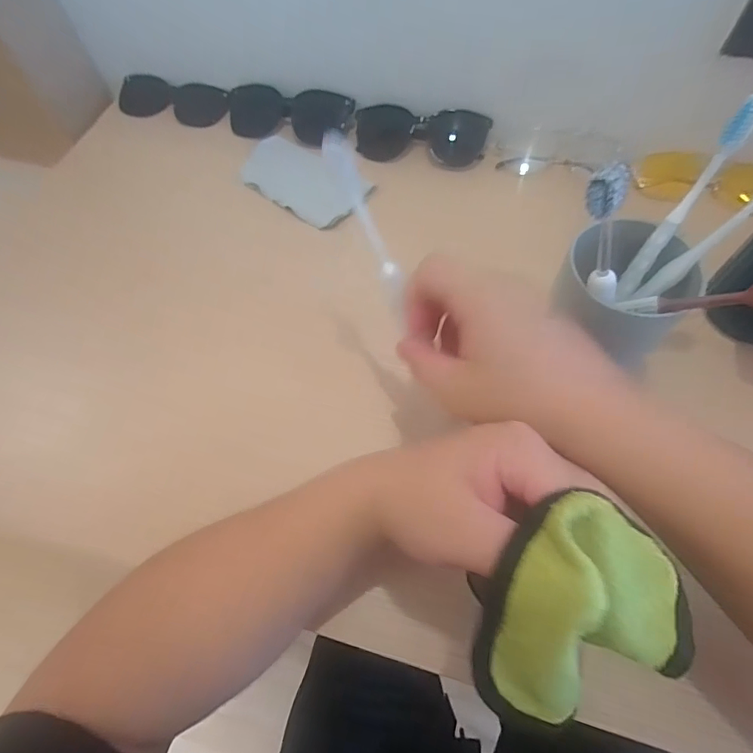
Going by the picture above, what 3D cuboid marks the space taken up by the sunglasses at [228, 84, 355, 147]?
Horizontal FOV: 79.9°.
[{"bbox_3d":[-0.095,-0.285,0.489,0.135,0.031,0.047,5,64,4],"label":"sunglasses"}]

